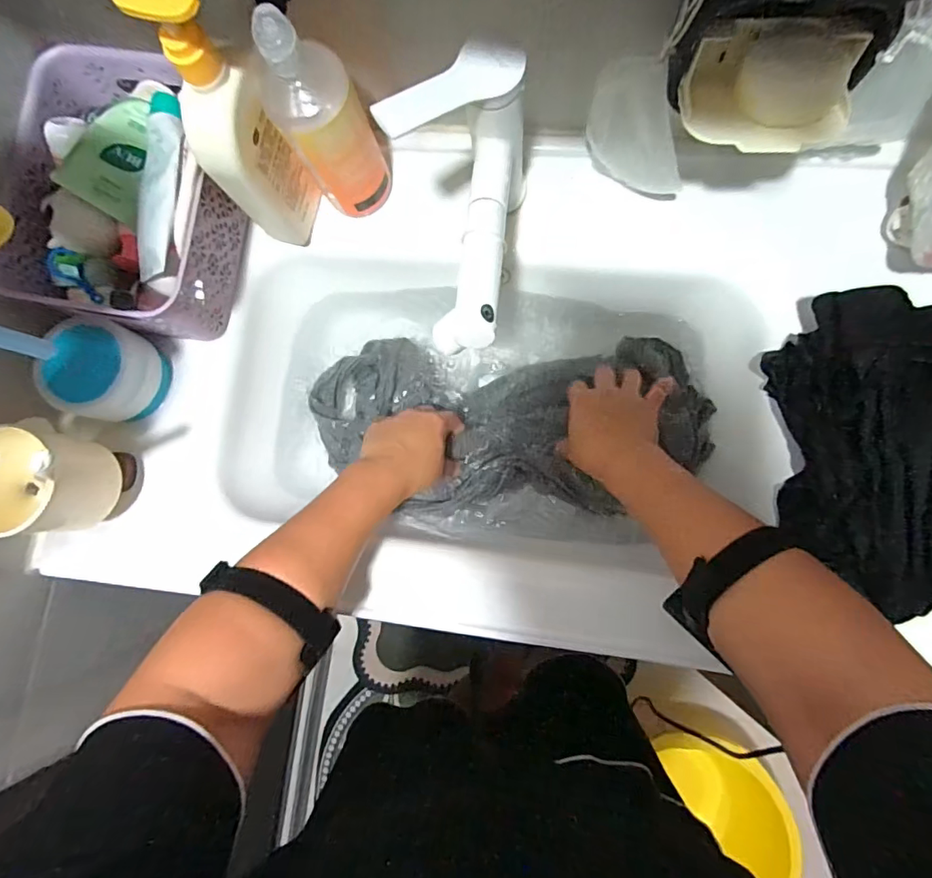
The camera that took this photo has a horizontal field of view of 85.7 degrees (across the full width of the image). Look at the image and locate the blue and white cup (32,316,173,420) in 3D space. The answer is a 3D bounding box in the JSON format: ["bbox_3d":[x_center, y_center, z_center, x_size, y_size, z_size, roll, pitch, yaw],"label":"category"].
[{"bbox_3d":[-0.336,-0.064,0.469,0.080,0.078,0.087,-1,82,5],"label":"blue and white cup"}]

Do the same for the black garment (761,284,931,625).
[{"bbox_3d":[0.317,0.007,0.370,0.150,0.110,0.218,17,84,7],"label":"black garment"}]

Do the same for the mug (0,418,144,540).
[{"bbox_3d":[-0.361,0.040,0.440,0.088,0.113,0.103,5,83,6],"label":"mug"}]

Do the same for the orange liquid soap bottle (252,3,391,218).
[{"bbox_3d":[-0.113,-0.256,0.420,0.071,0.187,0.055,-24,81,2],"label":"orange liquid soap bottle"}]

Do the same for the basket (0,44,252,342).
[{"bbox_3d":[-0.302,-0.221,0.473,0.169,0.107,0.232,11,83,7],"label":"basket"}]

